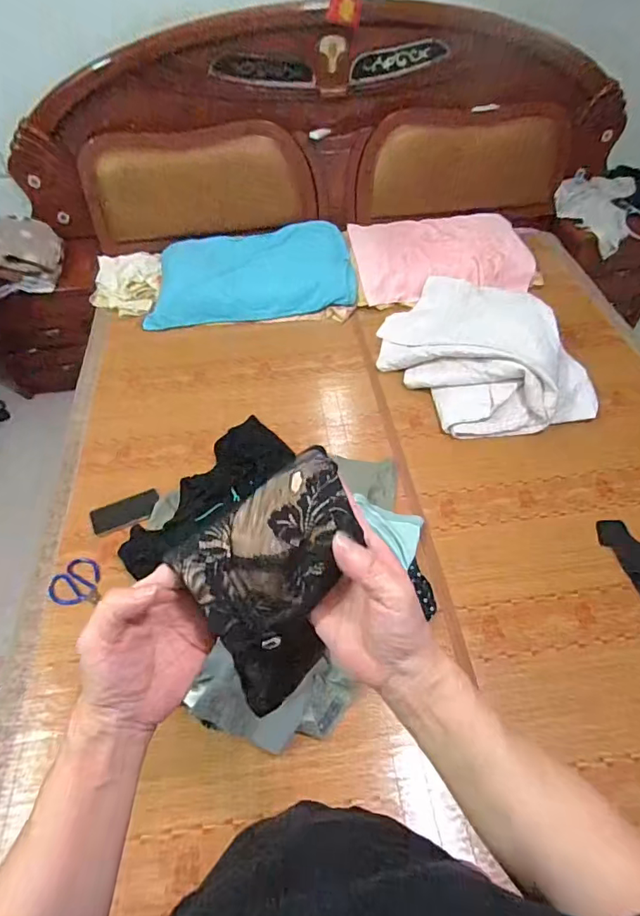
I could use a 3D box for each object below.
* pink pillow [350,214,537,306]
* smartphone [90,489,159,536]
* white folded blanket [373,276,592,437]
[{"bbox_3d":[0.433,-0.741,1.713,0.633,0.167,0.368,-3,51,0],"label":"pink pillow"},{"bbox_3d":[-0.471,0.131,1.169,0.160,0.010,0.094,-21,45,-10],"label":"smartphone"},{"bbox_3d":[0.460,-0.361,1.457,0.530,0.130,0.668,-12,51,-8],"label":"white folded blanket"}]

